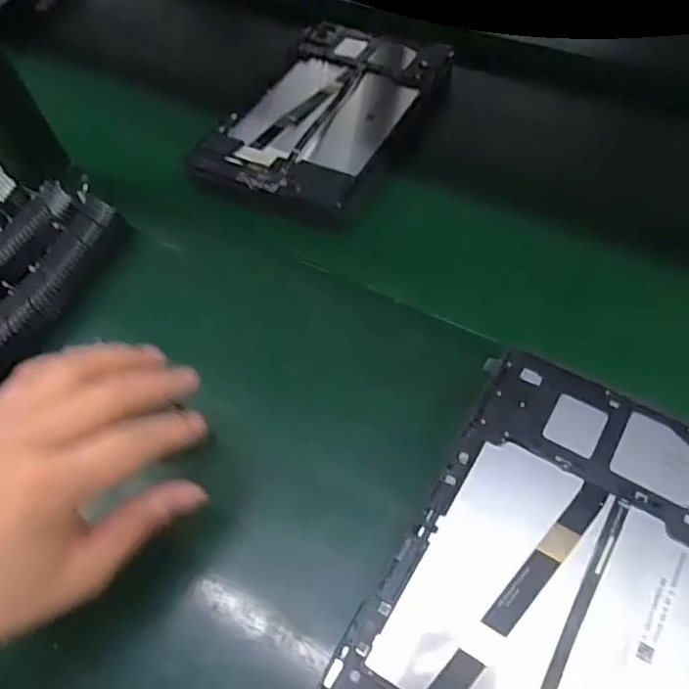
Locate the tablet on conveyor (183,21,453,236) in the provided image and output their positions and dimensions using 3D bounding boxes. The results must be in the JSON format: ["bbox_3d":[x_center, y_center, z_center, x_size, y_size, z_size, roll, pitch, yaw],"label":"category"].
[{"bbox_3d":[-0.015,-0.205,0.520,0.147,0.033,0.242,22,62,18],"label":"tablet on conveyor"}]

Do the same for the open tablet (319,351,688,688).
[{"bbox_3d":[0.102,0.121,0.279,0.148,0.009,0.235,26,63,20],"label":"open tablet"}]

